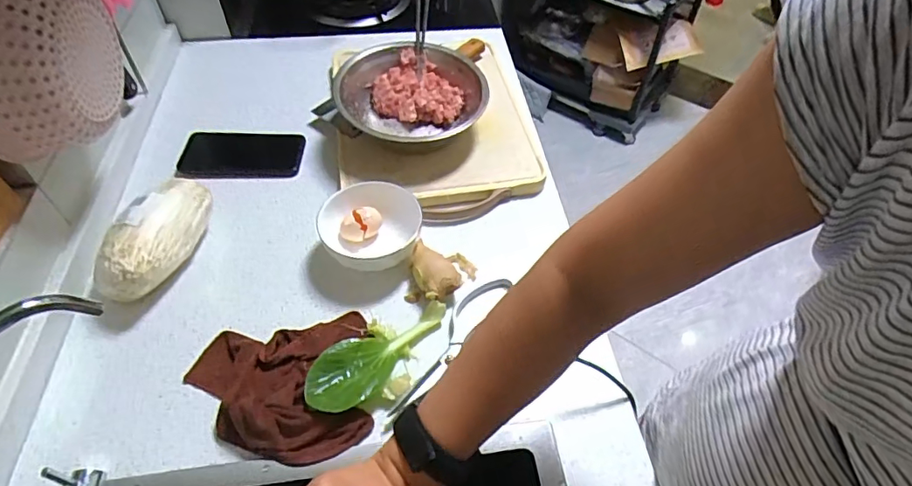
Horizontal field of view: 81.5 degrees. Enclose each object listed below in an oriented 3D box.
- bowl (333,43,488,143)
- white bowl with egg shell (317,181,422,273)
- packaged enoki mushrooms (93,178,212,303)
[{"bbox_3d":[-0.061,-0.196,0.752,0.203,0.082,0.194,0,51,0],"label":"bowl"},{"bbox_3d":[-0.094,-0.013,0.638,0.118,0.058,0.108,0,51,0],"label":"white bowl with egg shell"},{"bbox_3d":[-0.343,-0.007,0.616,0.070,0.074,0.158,13,51,9],"label":"packaged enoki mushrooms"}]

